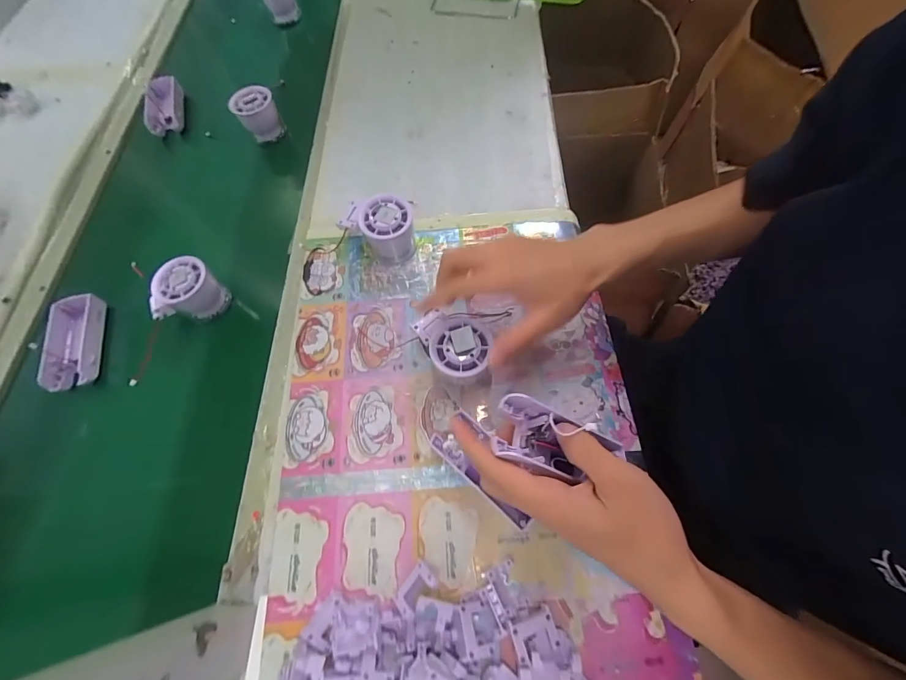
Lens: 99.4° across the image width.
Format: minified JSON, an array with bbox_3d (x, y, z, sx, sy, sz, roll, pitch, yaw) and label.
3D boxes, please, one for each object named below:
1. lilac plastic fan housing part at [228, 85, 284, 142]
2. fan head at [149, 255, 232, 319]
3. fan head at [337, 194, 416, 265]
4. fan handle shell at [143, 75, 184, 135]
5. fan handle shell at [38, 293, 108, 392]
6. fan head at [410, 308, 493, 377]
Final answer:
[{"bbox_3d":[-0.285,-0.326,0.562,0.060,0.070,0.051,-36,69,-12],"label":"lilac plastic fan housing part"},{"bbox_3d":[-0.304,-0.053,0.442,0.059,0.058,0.060,0,66,3],"label":"fan head"},{"bbox_3d":[-0.086,-0.126,0.439,0.082,0.059,0.052,11,67,8],"label":"fan head"},{"bbox_3d":[-0.456,-0.373,0.601,0.050,0.040,0.092,-14,66,-3],"label":"fan handle shell"},{"bbox_3d":[-0.433,0.000,0.438,0.055,0.021,0.109,-18,67,-5],"label":"fan handle shell"},{"bbox_3d":[0.002,-0.003,0.360,0.057,0.033,0.079,-27,68,-8],"label":"fan head"}]

